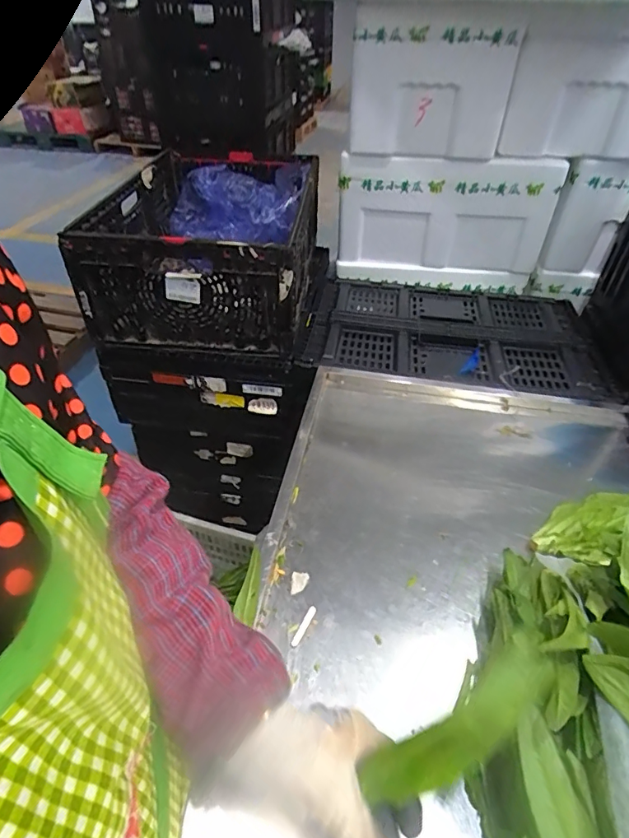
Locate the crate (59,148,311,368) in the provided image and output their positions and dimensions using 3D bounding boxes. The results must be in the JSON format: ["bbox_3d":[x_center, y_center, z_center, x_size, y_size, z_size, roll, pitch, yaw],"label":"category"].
[{"bbox_3d":[-0.220,-0.411,1.074,0.406,0.221,0.624,4,42,2],"label":"crate"}]

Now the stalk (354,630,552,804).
[{"bbox_3d":[0.099,0.208,0.318,0.151,0.020,0.039,-41,50,3],"label":"stalk"}]

